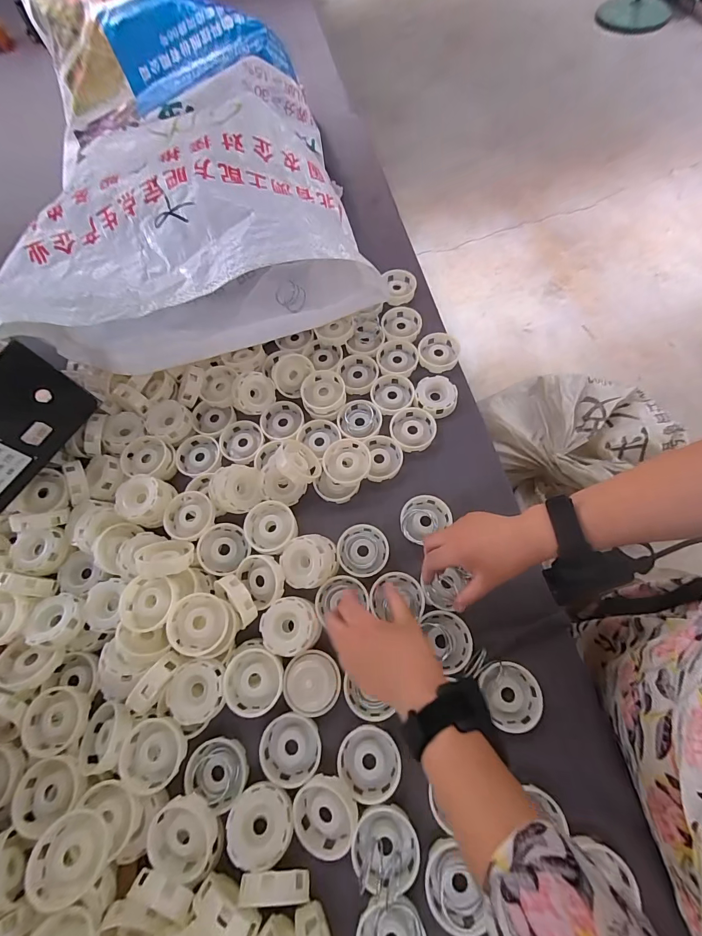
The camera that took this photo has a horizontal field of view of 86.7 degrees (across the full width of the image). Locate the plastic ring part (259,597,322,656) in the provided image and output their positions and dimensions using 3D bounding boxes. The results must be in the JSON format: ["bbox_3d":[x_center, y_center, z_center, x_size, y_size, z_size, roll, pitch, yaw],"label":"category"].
[{"bbox_3d":[-0.072,0.186,0.439,0.066,0.025,0.061,-1,67,2],"label":"plastic ring part"}]

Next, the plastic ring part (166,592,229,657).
[{"bbox_3d":[-0.176,0.182,0.435,0.065,0.031,0.064,6,67,6],"label":"plastic ring part"}]

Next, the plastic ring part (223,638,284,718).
[{"bbox_3d":[-0.110,0.237,0.424,0.062,0.021,0.072,2,67,4],"label":"plastic ring part"}]

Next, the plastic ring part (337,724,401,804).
[{"bbox_3d":[0.020,0.319,0.406,0.065,0.024,0.066,-1,67,2],"label":"plastic ring part"}]

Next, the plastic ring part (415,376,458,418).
[{"bbox_3d":[0.130,-0.110,0.565,0.065,0.023,0.060,-1,67,2],"label":"plastic ring part"}]

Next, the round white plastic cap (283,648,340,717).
[{"bbox_3d":[-0.044,0.243,0.419,0.061,0.021,0.063,0,68,0],"label":"round white plastic cap"}]

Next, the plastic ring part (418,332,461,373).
[{"bbox_3d":[0.142,-0.184,0.596,0.066,0.023,0.061,-1,67,2],"label":"plastic ring part"}]

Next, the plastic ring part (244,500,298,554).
[{"bbox_3d":[-0.104,0.077,0.484,0.067,0.022,0.064,3,67,4],"label":"plastic ring part"}]

